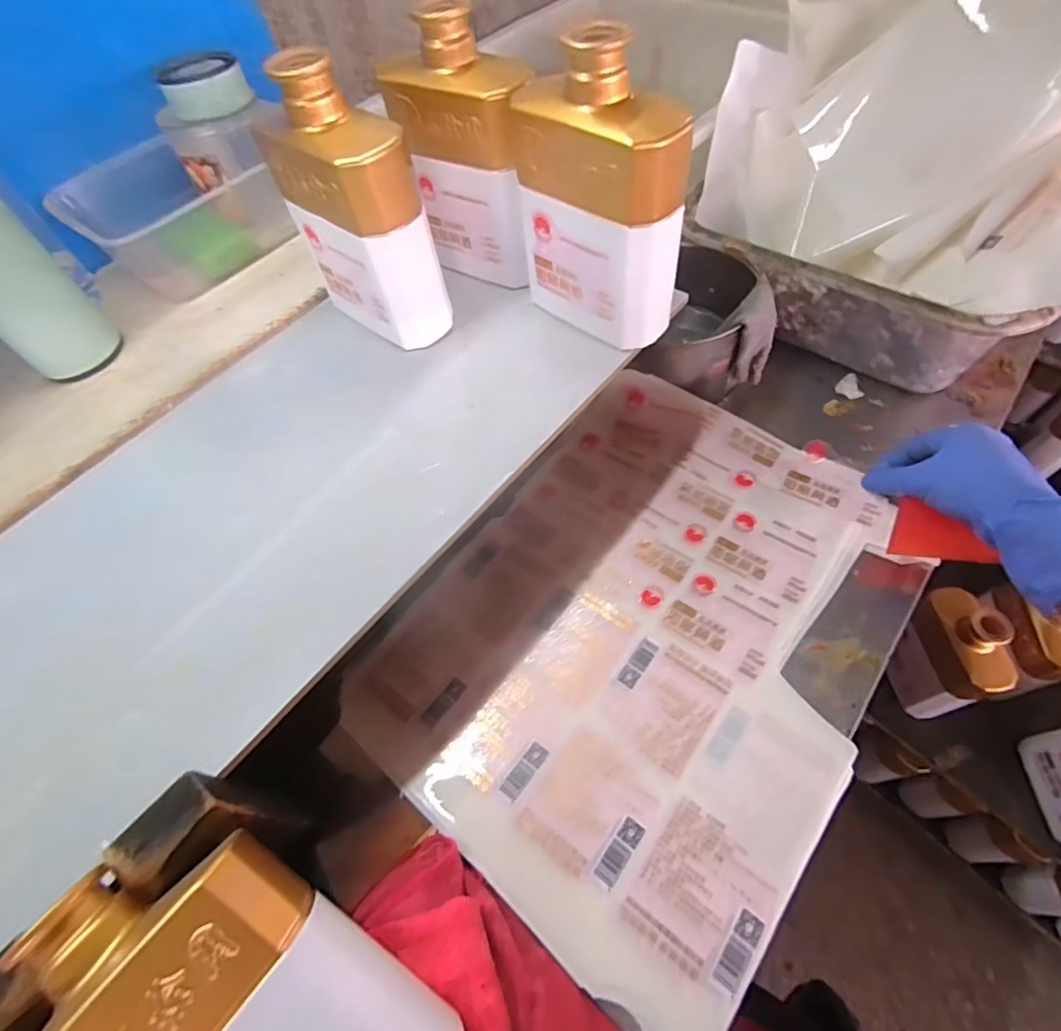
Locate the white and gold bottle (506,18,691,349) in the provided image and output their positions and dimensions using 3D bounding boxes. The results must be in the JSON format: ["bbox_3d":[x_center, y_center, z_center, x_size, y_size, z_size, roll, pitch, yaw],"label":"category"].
[{"bbox_3d":[0.040,-0.192,0.341,0.114,0.153,0.041,34,67,21],"label":"white and gold bottle"}]

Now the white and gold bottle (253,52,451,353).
[{"bbox_3d":[-0.117,-0.199,0.366,0.108,0.156,0.047,33,66,20],"label":"white and gold bottle"}]

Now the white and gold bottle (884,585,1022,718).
[{"bbox_3d":[0.464,0.154,0.614,0.061,0.152,0.111,-11,59,-4],"label":"white and gold bottle"}]

